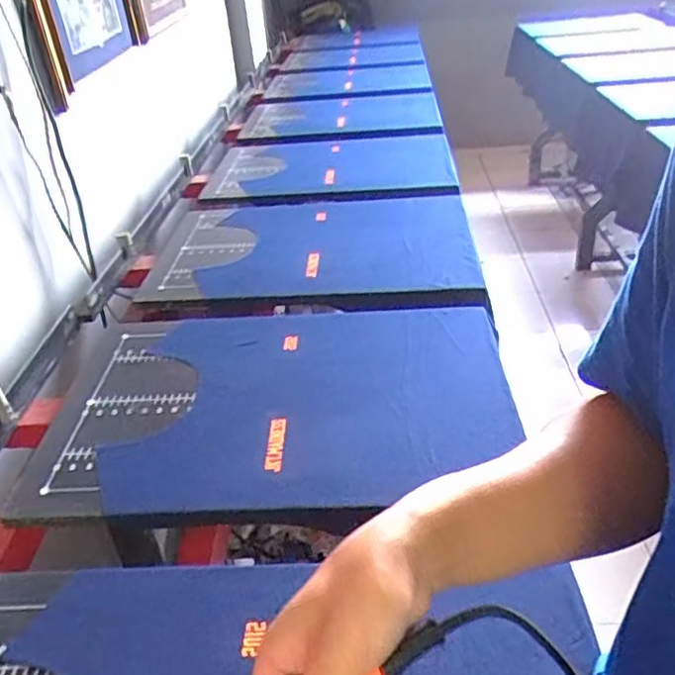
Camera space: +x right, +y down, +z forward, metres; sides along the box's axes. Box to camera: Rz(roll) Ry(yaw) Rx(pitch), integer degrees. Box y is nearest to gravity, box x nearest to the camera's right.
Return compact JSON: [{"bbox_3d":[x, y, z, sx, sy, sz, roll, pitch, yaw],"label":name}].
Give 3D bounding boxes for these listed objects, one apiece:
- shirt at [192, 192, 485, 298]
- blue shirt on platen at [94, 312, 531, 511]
[{"bbox_3d":[0.006,-0.193,1.235,0.478,0.021,0.400,0,32,7],"label":"shirt"},{"bbox_3d":[-0.025,0.071,0.863,0.480,0.020,0.392,-3,32,3],"label":"blue shirt on platen"}]

